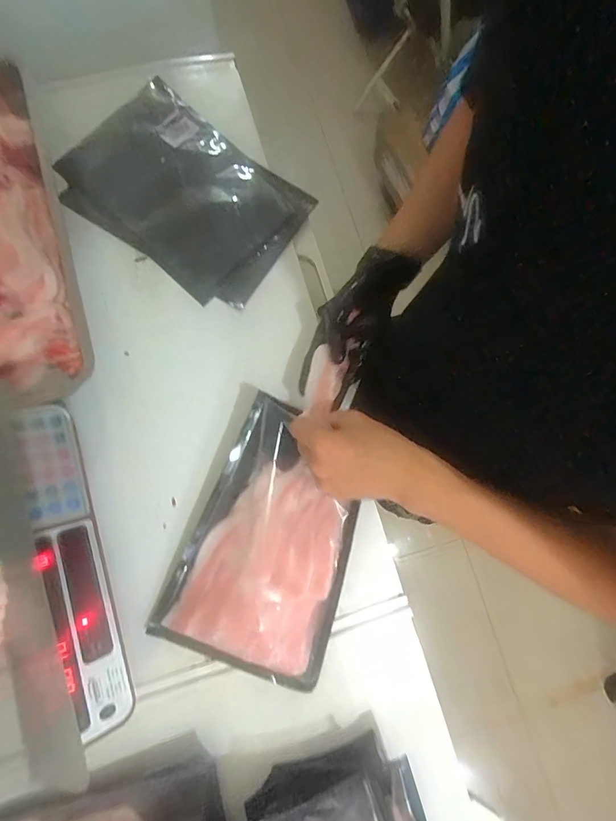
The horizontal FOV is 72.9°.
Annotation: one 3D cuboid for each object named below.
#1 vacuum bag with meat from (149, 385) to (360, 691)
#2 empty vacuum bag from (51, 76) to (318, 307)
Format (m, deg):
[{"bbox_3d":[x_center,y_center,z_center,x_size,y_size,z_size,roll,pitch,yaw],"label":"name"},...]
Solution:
[{"bbox_3d":[-0.041,0.147,0.483,0.181,0.026,0.288,21,80,3],"label":"vacuum bag with meat"},{"bbox_3d":[-0.174,-0.300,0.575,0.290,0.026,0.212,33,83,1],"label":"empty vacuum bag"}]

